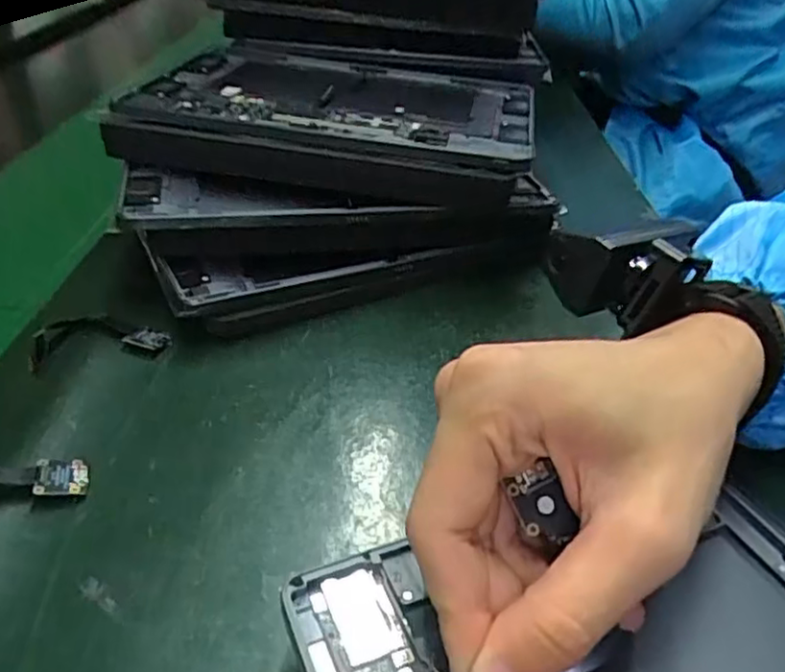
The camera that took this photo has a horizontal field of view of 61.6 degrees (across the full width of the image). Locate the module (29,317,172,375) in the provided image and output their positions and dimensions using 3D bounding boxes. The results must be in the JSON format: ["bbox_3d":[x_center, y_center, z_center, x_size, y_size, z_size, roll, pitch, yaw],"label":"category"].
[{"bbox_3d":[-0.147,-0.001,0.335,0.063,0.012,0.035,-7,37,-19],"label":"module"}]

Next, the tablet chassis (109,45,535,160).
[{"bbox_3d":[-0.035,-0.168,0.465,0.261,0.017,0.183,5,36,6],"label":"tablet chassis"}]

